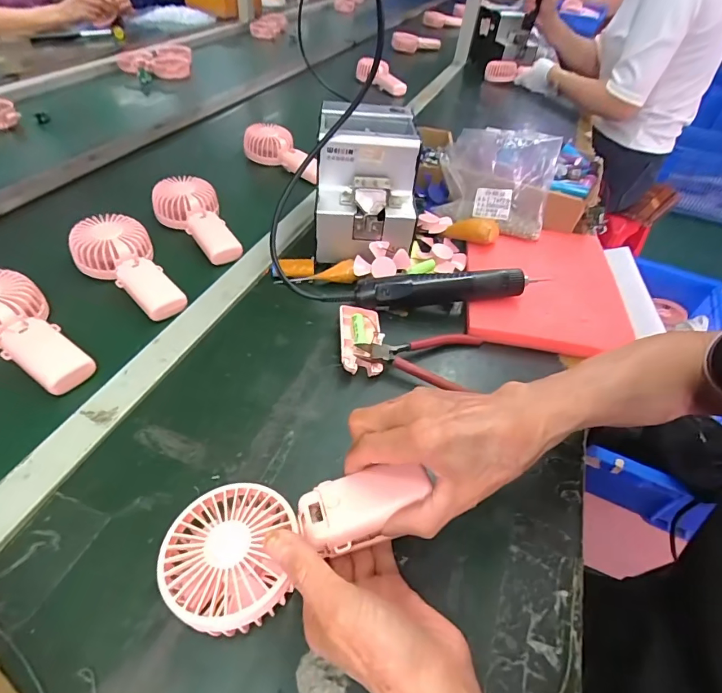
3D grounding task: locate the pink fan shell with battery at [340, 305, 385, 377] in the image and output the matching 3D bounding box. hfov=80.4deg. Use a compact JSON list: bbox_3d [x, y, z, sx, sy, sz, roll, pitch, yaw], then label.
[{"bbox_3d":[0.000,-0.008,0.469,0.045,0.019,0.093,0,47,-5],"label":"pink fan shell with battery"}]

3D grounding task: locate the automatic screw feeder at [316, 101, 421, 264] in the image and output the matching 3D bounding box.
[{"bbox_3d":[0.006,-0.210,0.560,0.122,0.144,0.147,2,47,-3],"label":"automatic screw feeder"}]

